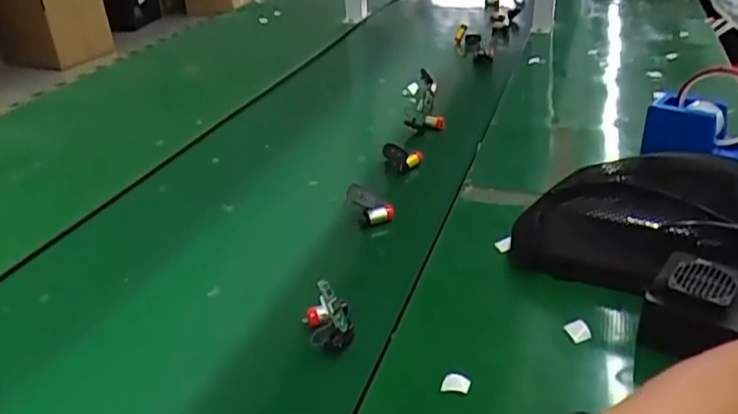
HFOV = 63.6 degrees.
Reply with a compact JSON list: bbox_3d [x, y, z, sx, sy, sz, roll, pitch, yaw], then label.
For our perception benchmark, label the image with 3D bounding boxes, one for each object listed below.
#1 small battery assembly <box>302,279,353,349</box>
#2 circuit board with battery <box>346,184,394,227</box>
[{"bbox_3d":[-0.034,0.087,0.484,0.037,0.049,0.042,-6,30,-5],"label":"small battery assembly"},{"bbox_3d":[0.001,0.001,0.636,0.049,0.055,0.017,0,31,4],"label":"circuit board with battery"}]

